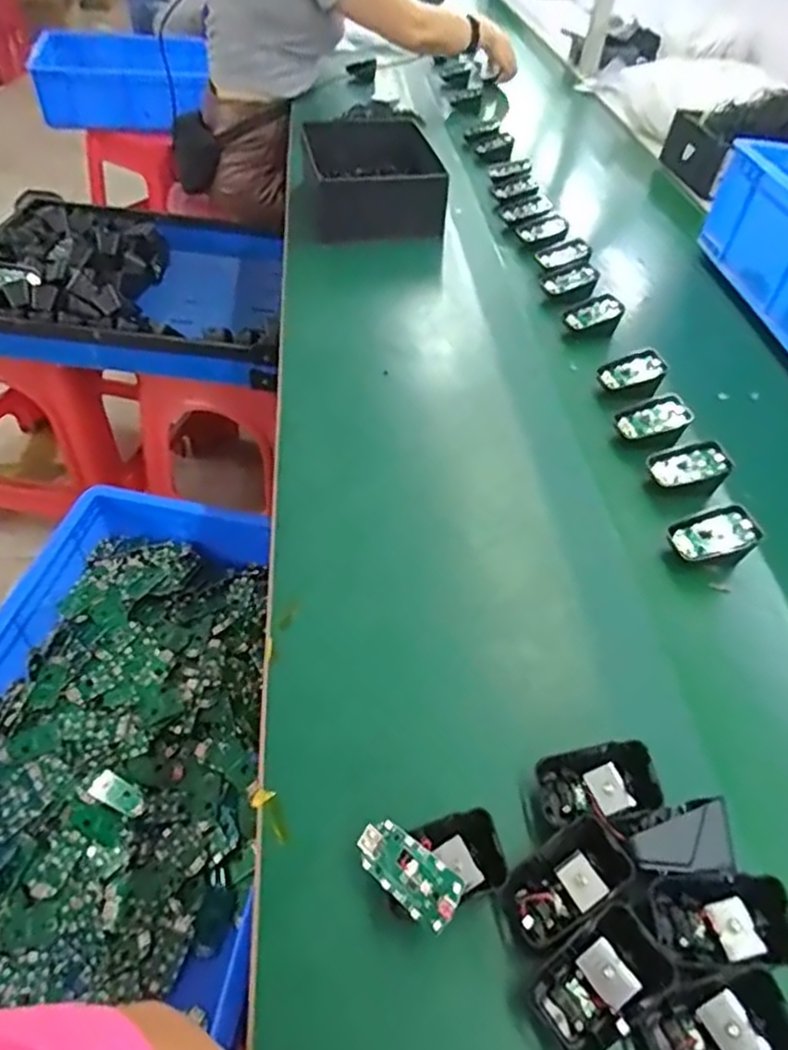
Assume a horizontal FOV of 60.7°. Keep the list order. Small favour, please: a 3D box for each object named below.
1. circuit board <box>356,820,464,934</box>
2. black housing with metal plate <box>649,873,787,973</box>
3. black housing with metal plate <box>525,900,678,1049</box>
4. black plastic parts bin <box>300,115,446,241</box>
[{"bbox_3d":[0.007,0.190,0.368,0.063,0.004,0.031,23,80,35],"label":"circuit board"},{"bbox_3d":[0.178,0.218,0.363,0.068,0.028,0.044,-10,37,11],"label":"black housing with metal plate"},{"bbox_3d":[0.105,0.232,0.344,0.069,0.025,0.042,-44,50,0],"label":"black housing with metal plate"},{"bbox_3d":[-0.032,-0.526,1.017,0.188,0.079,0.268,-2,48,-9],"label":"black plastic parts bin"}]

